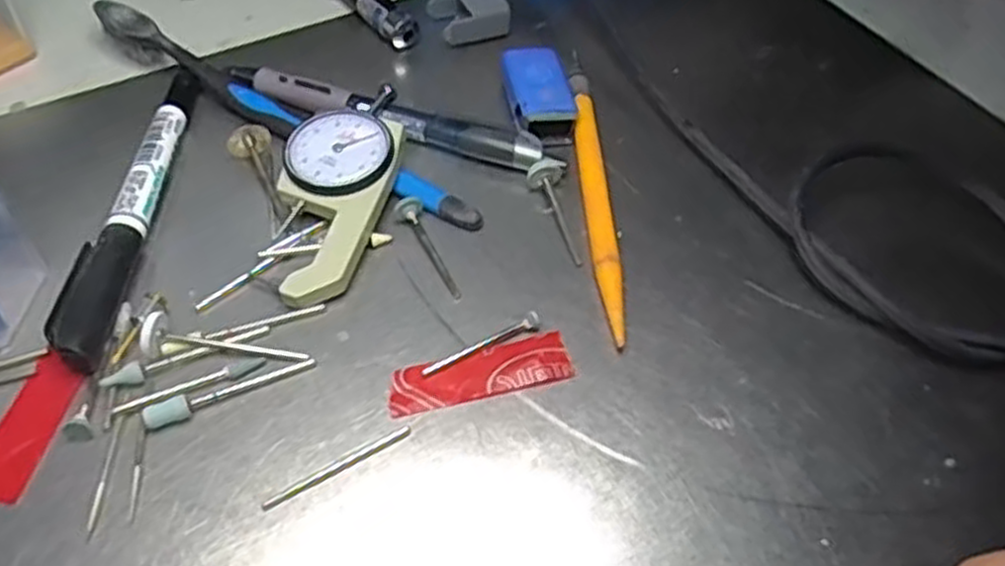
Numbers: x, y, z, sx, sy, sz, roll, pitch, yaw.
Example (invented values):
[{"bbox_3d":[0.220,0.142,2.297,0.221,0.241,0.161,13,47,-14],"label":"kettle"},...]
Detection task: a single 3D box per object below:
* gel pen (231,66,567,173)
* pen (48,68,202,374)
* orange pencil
[{"bbox_3d":[-0.041,-0.060,0.299,0.128,0.011,0.017,15,53,9],"label":"gel pen"},{"bbox_3d":[-0.123,-0.028,0.268,0.016,0.011,0.130,2,52,-1],"label":"pen"},{"bbox_3d":[0.033,-0.031,0.281,0.011,0.009,0.124,-1,52,-4],"label":"orange pencil"}]

